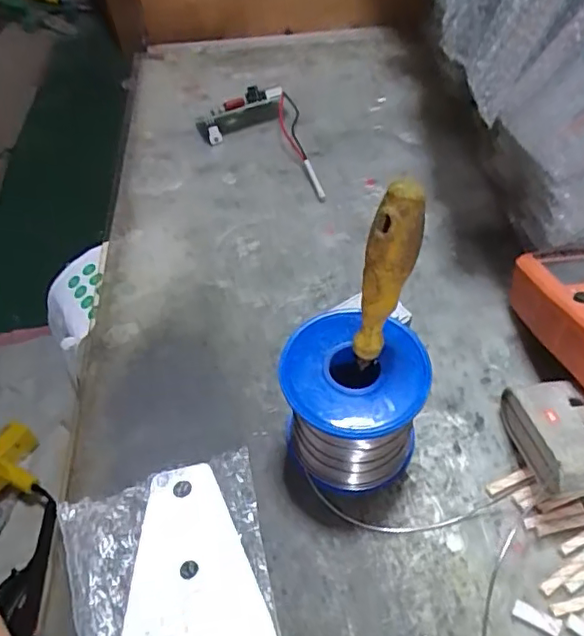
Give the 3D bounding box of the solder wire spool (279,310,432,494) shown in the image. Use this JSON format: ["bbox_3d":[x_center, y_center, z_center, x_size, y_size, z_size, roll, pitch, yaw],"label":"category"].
[{"bbox_3d":[0.027,0.043,0.267,0.061,0.069,0.056,-1,51,2],"label":"solder wire spool"}]

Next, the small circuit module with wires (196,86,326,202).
[{"bbox_3d":[-0.029,-0.140,0.446,0.083,0.031,0.136,-9,51,-5],"label":"small circuit module with wires"}]

